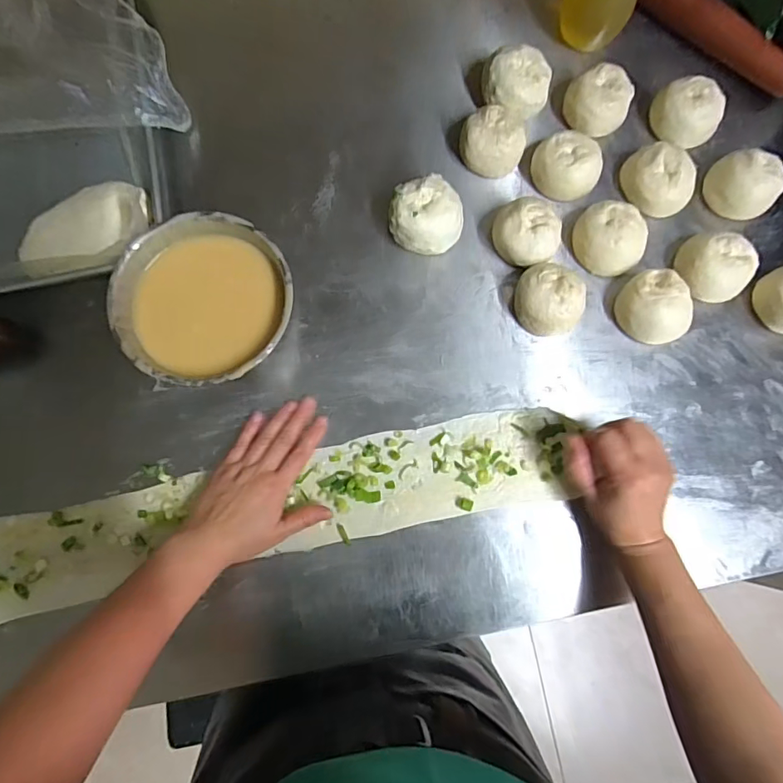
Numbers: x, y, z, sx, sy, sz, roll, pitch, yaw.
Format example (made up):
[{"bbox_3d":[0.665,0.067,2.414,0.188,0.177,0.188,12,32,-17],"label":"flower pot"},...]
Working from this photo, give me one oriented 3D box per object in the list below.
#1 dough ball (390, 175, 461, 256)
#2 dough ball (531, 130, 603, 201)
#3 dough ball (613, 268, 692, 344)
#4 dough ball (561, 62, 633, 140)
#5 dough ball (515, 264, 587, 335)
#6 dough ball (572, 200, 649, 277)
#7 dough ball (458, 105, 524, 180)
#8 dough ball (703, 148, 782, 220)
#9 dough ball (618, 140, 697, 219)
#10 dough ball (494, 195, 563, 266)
[{"bbox_3d":[0.037,-0.188,0.534,0.076,0.053,0.070,0,79,-1],"label":"dough ball"},{"bbox_3d":[0.197,-0.250,0.550,0.064,0.040,0.065,0,79,-1],"label":"dough ball"},{"bbox_3d":[0.279,-0.089,0.521,0.069,0.043,0.078,-27,81,-6],"label":"dough ball"},{"bbox_3d":[0.235,-0.331,0.561,0.062,0.037,0.060,0,79,-1],"label":"dough ball"},{"bbox_3d":[0.166,-0.095,0.524,0.076,0.057,0.068,32,80,5],"label":"dough ball"},{"bbox_3d":[0.238,-0.165,0.533,0.070,0.038,0.068,1,79,-1],"label":"dough ball"},{"bbox_3d":[0.112,-0.278,0.555,0.074,0.044,0.063,37,81,5],"label":"dough ball"},{"bbox_3d":[0.395,-0.232,0.550,0.069,0.037,0.076,-37,82,-7],"label":"dough ball"},{"bbox_3d":[0.298,-0.235,0.547,0.074,0.039,0.062,27,80,4],"label":"dough ball"},{"bbox_3d":[0.145,-0.168,0.534,0.076,0.049,0.064,27,80,4],"label":"dough ball"}]

